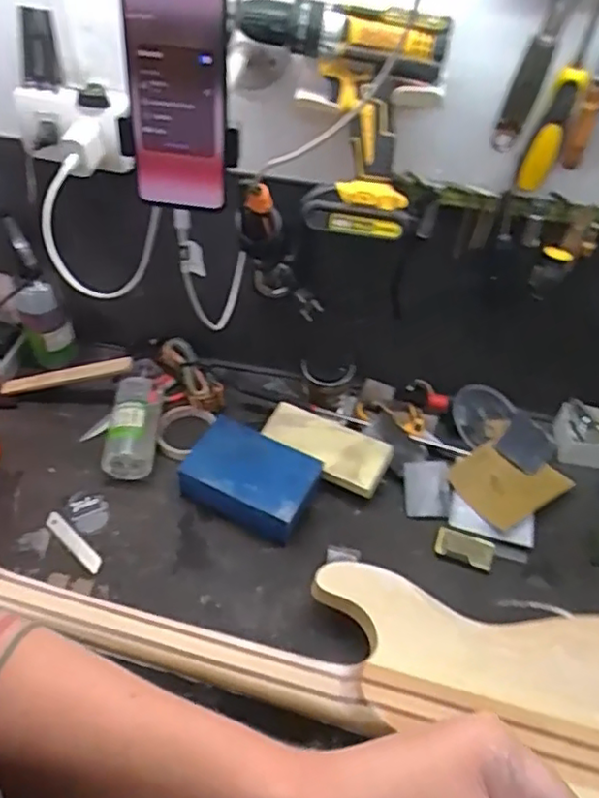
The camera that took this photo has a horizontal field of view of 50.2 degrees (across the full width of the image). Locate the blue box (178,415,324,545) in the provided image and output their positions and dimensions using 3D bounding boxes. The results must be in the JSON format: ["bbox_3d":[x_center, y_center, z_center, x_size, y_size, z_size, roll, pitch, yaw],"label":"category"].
[{"bbox_3d":[-0.063,0.101,0.833,0.165,0.058,0.111,22,51,14],"label":"blue box"}]

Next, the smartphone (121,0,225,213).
[{"bbox_3d":[-0.092,-0.220,0.481,0.073,0.161,0.014,10,39,5],"label":"smartphone"}]

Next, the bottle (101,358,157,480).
[{"bbox_3d":[-0.226,0.020,0.882,0.060,0.063,0.174,2,49,-3],"label":"bottle"}]

